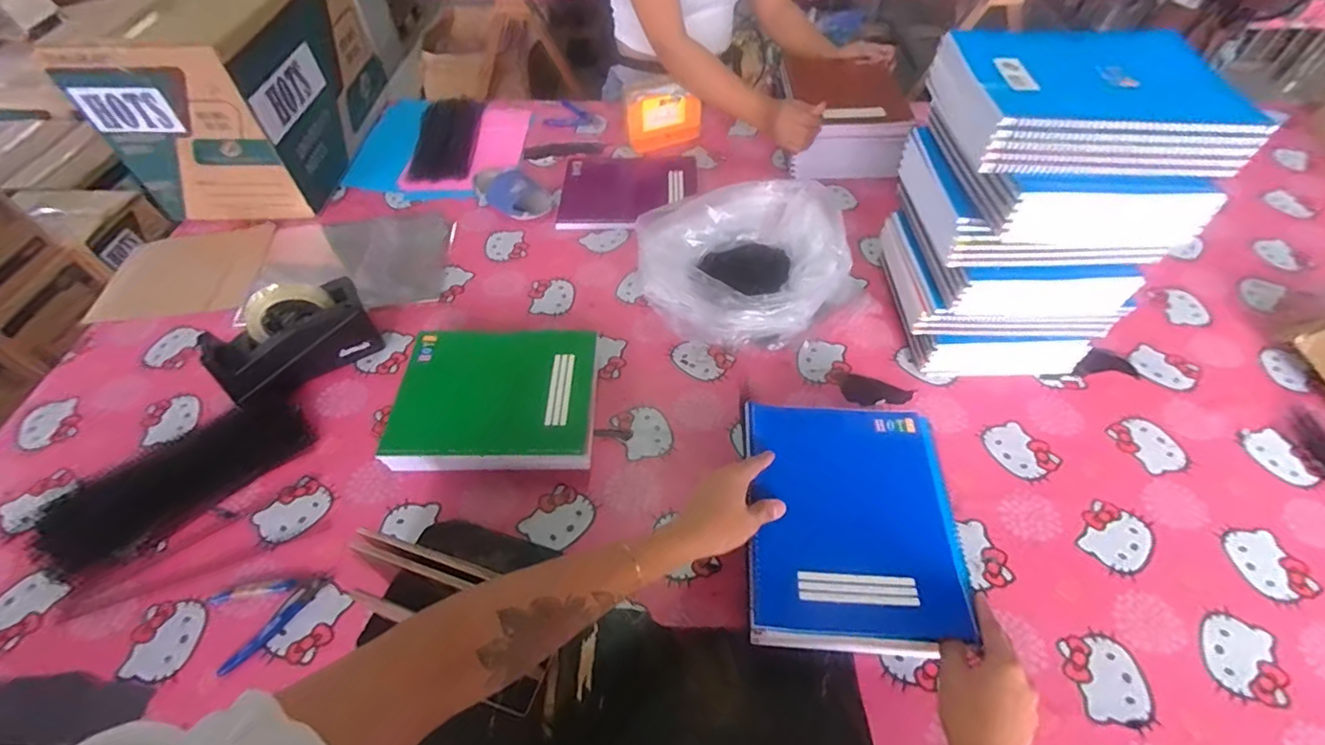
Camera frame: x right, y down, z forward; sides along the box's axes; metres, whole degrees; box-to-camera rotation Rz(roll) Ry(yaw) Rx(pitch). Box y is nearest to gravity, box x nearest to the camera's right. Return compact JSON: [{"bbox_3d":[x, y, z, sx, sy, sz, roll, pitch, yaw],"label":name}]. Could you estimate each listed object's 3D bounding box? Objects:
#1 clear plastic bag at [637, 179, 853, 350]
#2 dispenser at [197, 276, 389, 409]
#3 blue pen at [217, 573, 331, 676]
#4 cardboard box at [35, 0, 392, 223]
[{"bbox_3d":[0.111,-0.151,0.821,0.274,0.134,0.233,-7,52,-4],"label":"clear plastic bag"},{"bbox_3d":[-0.502,-0.047,0.765,0.197,0.116,0.089,-30,57,-20],"label":"dispenser"},{"bbox_3d":[-0.407,0.263,0.595,0.018,0.007,0.120,30,58,23],"label":"blue pen"},{"bbox_3d":[-0.741,-0.517,1.020,0.265,0.311,0.429,0,52,2],"label":"cardboard box"}]

